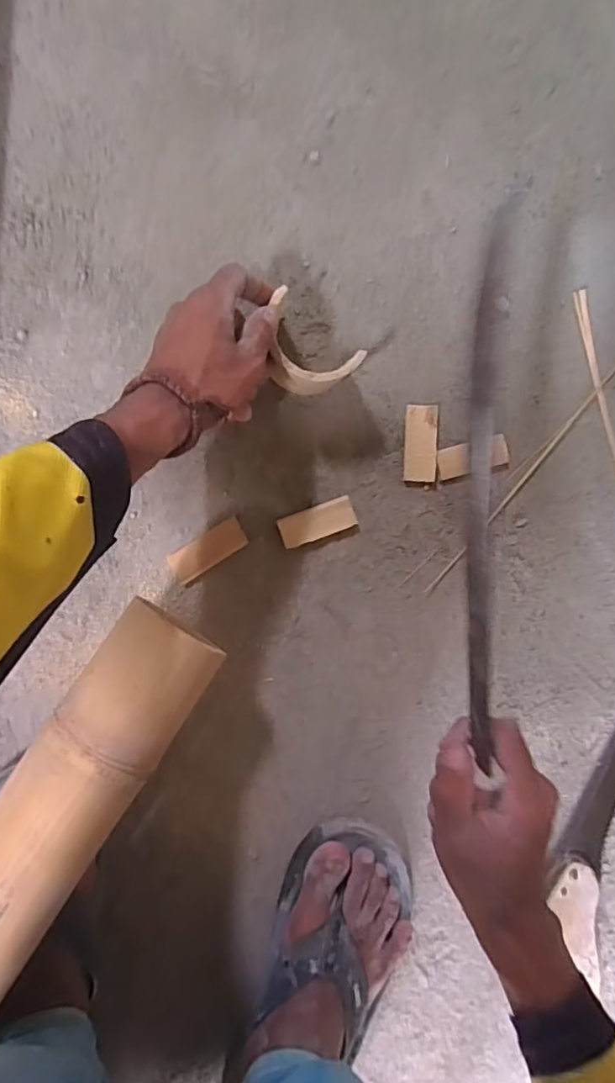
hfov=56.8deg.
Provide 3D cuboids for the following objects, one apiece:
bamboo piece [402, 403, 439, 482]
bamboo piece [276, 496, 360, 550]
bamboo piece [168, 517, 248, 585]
[{"bbox_3d":[0.098,-0.084,0.489,0.028,0.005,0.065,1,93,-10],"label":"bamboo piece"},{"bbox_3d":[0.008,-0.016,0.476,0.063,0.005,0.027,-20,96,-8],"label":"bamboo piece"},{"bbox_3d":[-0.080,0.007,0.463,0.064,0.005,0.025,-32,97,-7],"label":"bamboo piece"}]

